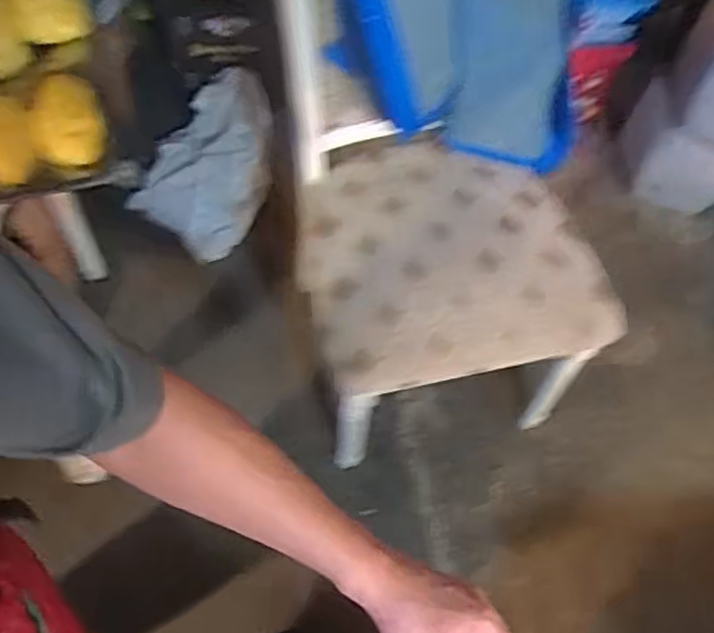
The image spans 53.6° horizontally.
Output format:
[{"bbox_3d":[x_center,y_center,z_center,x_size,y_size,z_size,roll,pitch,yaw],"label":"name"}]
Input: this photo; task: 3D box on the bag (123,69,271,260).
[{"bbox_3d":[-0.349,-0.386,1.763,0.282,0.205,0.406,24,64,11],"label":"bag"}]

